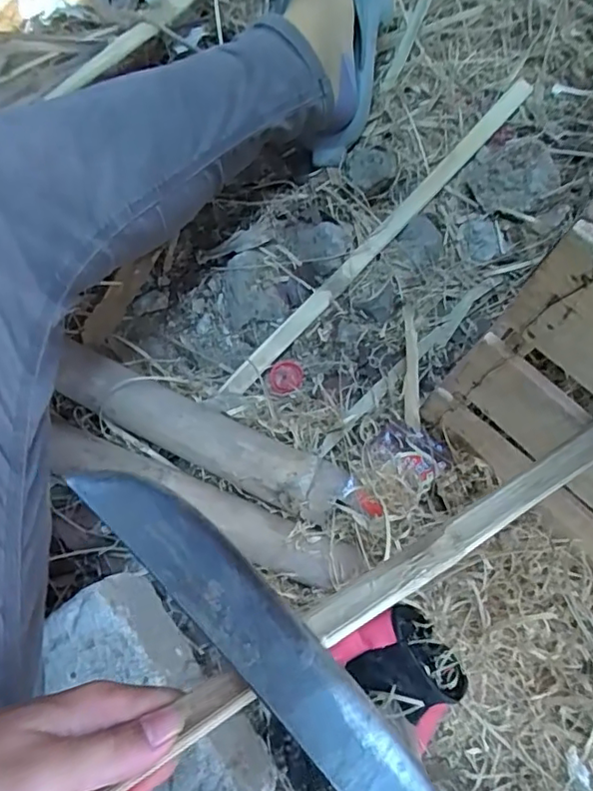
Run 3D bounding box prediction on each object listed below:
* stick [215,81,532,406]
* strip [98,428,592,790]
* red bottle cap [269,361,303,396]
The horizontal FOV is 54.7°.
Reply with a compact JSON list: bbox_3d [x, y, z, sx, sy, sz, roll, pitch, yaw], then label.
[{"bbox_3d":[0.087,-0.174,0.607,0.026,0.018,0.487,41,78,11],"label":"stick"},{"bbox_3d":[0.009,0.112,0.269,0.401,0.004,0.020,-29,58,-14],"label":"strip"},{"bbox_3d":[-0.011,-0.019,0.579,0.033,0.012,0.036,0,74,1],"label":"red bottle cap"}]

